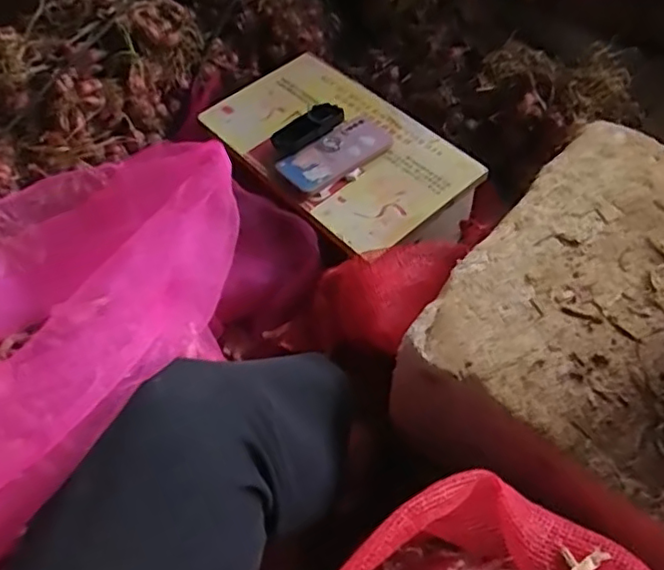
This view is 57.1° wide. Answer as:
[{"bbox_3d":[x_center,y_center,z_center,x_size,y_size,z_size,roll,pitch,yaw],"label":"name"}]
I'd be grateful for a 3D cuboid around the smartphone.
[{"bbox_3d":[0.012,-0.188,0.863,0.171,0.014,0.076,-33,67,-21],"label":"smartphone"}]

